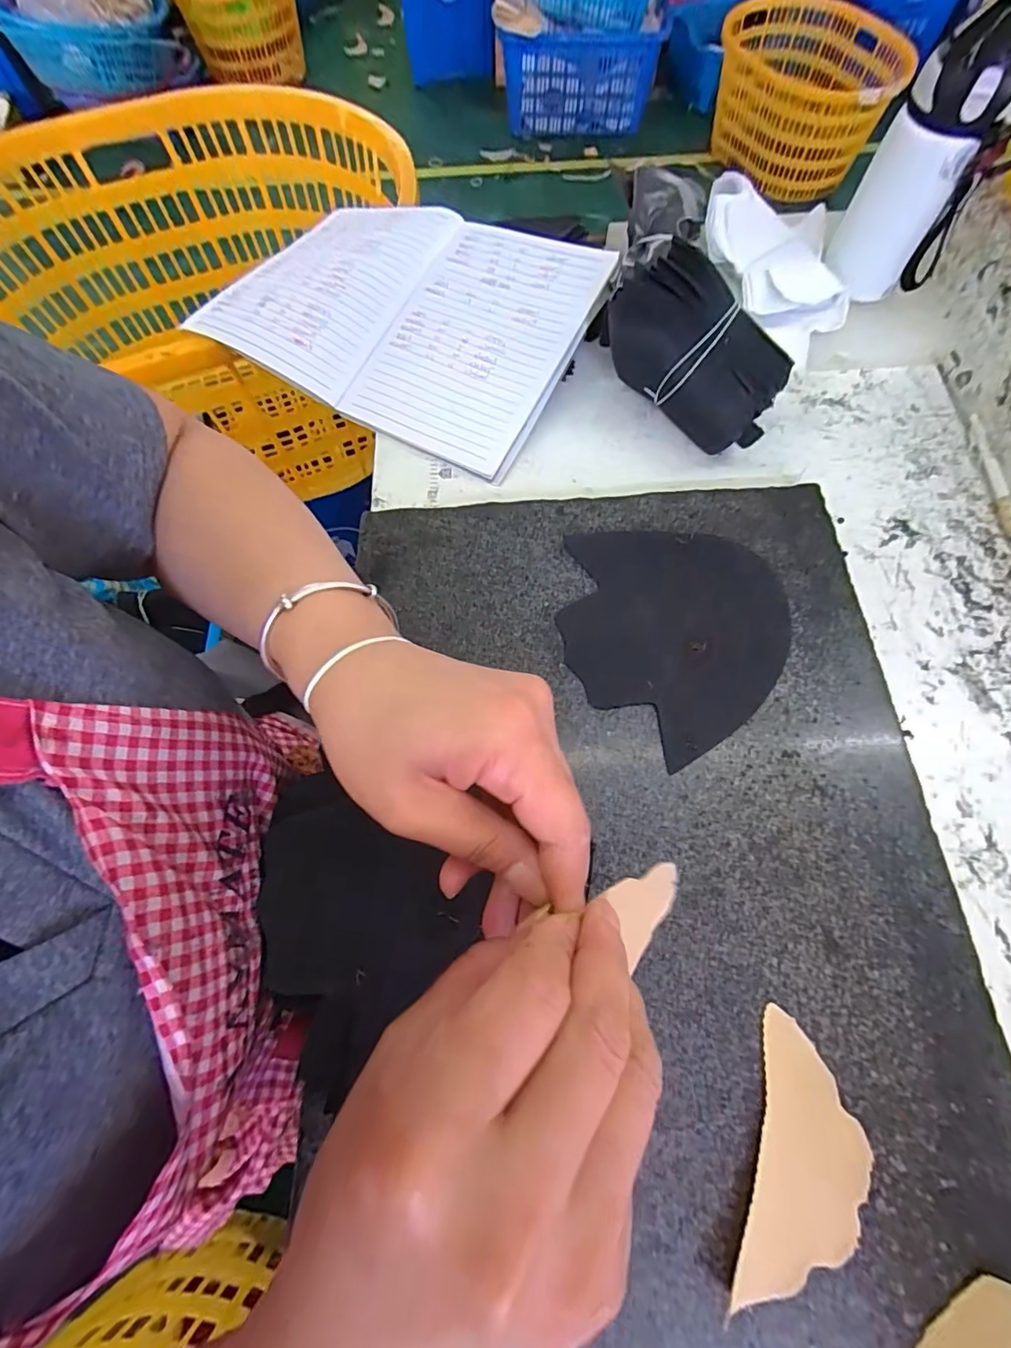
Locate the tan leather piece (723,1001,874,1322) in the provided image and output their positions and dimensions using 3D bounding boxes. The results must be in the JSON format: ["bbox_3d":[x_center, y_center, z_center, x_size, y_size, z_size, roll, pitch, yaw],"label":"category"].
[{"bbox_3d":[0.158,0.258,0.271,0.055,0.009,0.128,15,71,7],"label":"tan leather piece"}]

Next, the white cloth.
[{"bbox_3d":[0.251,-0.387,0.488,0.121,0.047,0.191,0,70,2],"label":"white cloth"}]

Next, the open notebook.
[{"bbox_3d":[-0.098,-0.351,0.491,0.338,0.033,0.239,27,80,9],"label":"open notebook"}]

